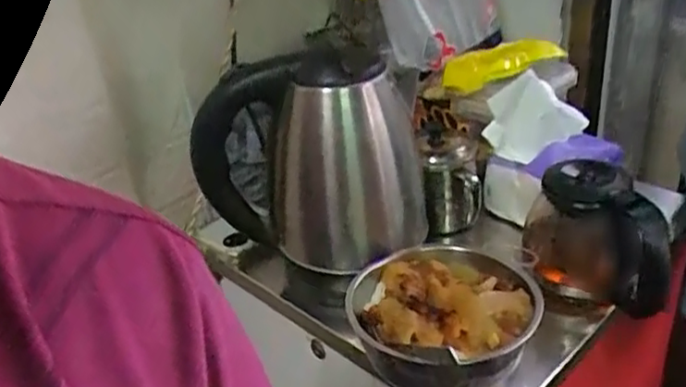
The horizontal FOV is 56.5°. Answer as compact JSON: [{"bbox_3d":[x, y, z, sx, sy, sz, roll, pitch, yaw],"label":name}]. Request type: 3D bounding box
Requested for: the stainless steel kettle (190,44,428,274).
[{"bbox_3d":[-0.023,-0.044,0.646,0.203,0.182,0.138,-2,31,8],"label":"stainless steel kettle"}]

